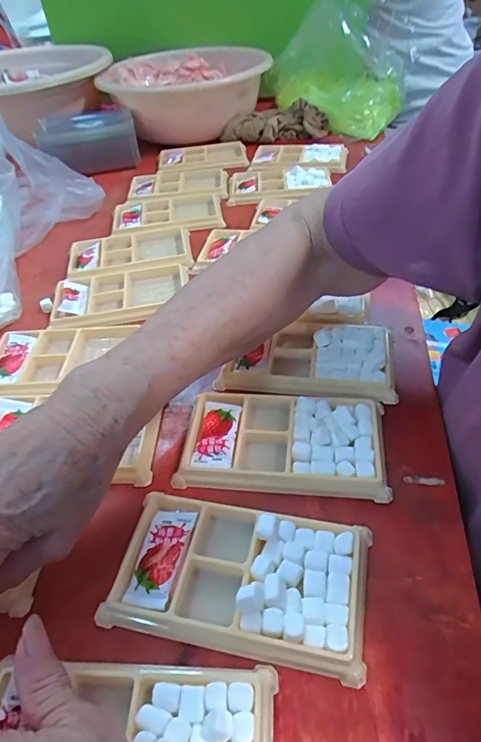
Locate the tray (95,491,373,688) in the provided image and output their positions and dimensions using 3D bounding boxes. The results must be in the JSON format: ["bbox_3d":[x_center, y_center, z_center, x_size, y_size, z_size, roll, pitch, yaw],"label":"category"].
[{"bbox_3d":[-0.002,0.108,0.257,0.135,0.016,0.079,6,46,12],"label":"tray"}]

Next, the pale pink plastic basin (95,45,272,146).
[{"bbox_3d":[-0.086,-0.459,0.786,0.250,0.094,0.214,-21,45,-16],"label":"pale pink plastic basin"}]

